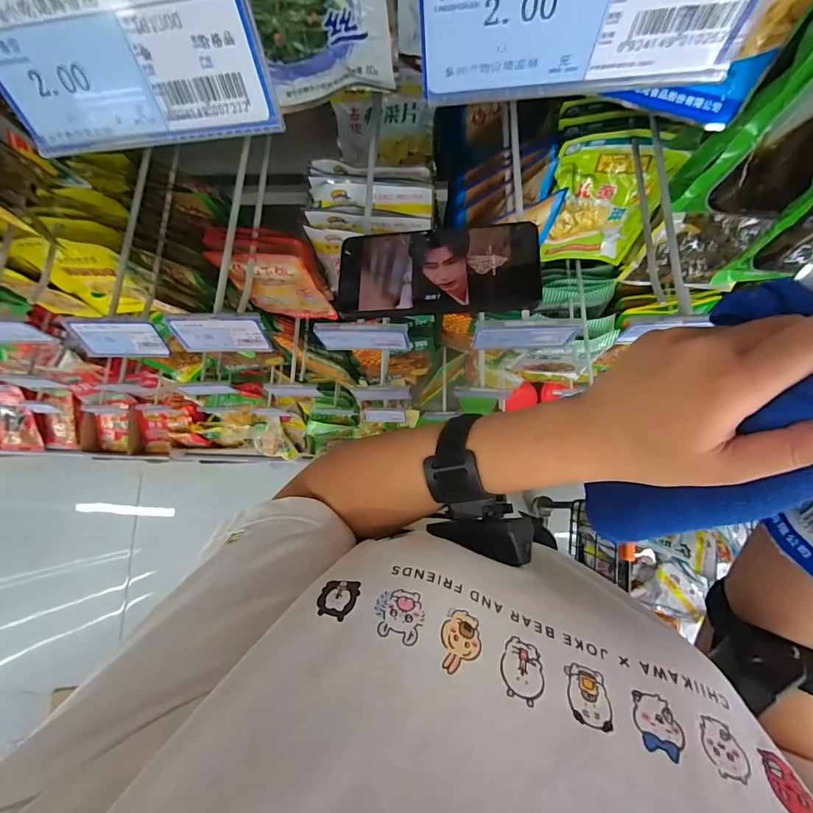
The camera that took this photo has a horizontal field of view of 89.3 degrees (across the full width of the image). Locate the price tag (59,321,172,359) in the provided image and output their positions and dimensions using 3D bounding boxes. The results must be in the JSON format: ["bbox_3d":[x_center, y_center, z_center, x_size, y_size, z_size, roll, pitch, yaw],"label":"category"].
[{"bbox_3d":[-0.265,-0.061,0.377,0.083,0.046,0.009,0,50,3],"label":"price tag"}]

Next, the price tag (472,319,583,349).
[{"bbox_3d":[0.096,-0.059,0.334,0.082,0.034,0.007,-2,63,3],"label":"price tag"}]

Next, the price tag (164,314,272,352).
[{"bbox_3d":[-0.164,-0.064,0.362,0.083,0.047,0.011,3,58,5],"label":"price tag"}]

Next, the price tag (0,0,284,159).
[{"bbox_3d":[-0.076,-0.094,0.111,0.080,0.041,0.004,0,51,8],"label":"price tag"}]

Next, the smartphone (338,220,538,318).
[{"bbox_3d":[0.024,-0.114,0.343,0.163,0.009,0.080,0,74,10],"label":"smartphone"}]

